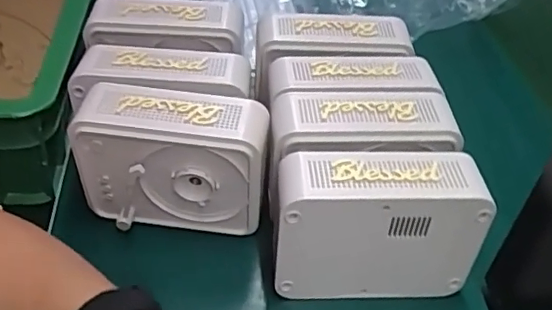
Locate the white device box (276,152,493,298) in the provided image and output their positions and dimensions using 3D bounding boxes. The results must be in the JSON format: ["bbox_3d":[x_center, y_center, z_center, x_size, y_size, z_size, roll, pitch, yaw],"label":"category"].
[{"bbox_3d":[0.060,0.045,0.362,0.130,0.096,0.046,2,43,-6],"label":"white device box"}]

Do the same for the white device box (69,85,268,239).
[{"bbox_3d":[-0.071,0.006,0.391,0.123,0.092,0.048,9,43,1],"label":"white device box"}]

